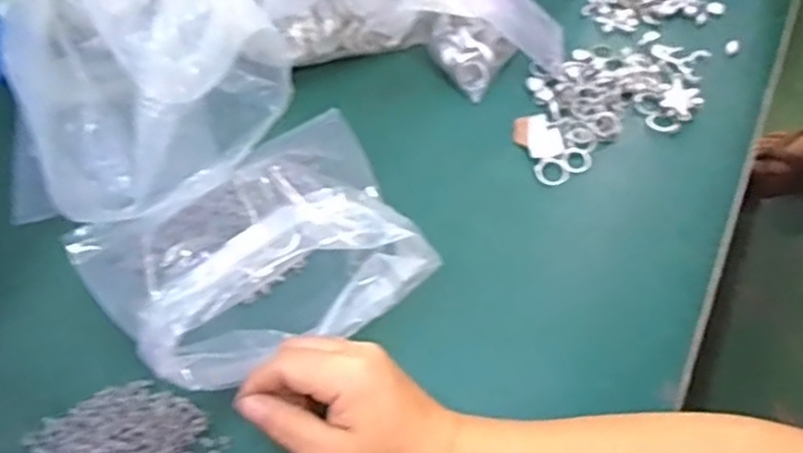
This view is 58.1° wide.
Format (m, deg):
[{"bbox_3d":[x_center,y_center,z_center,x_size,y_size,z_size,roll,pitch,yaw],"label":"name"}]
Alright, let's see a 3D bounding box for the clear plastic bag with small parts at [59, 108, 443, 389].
[{"bbox_3d":[-0.106,0.003,0.452,0.188,0.112,0.175,-29,59,-15],"label":"clear plastic bag with small parts"}]

